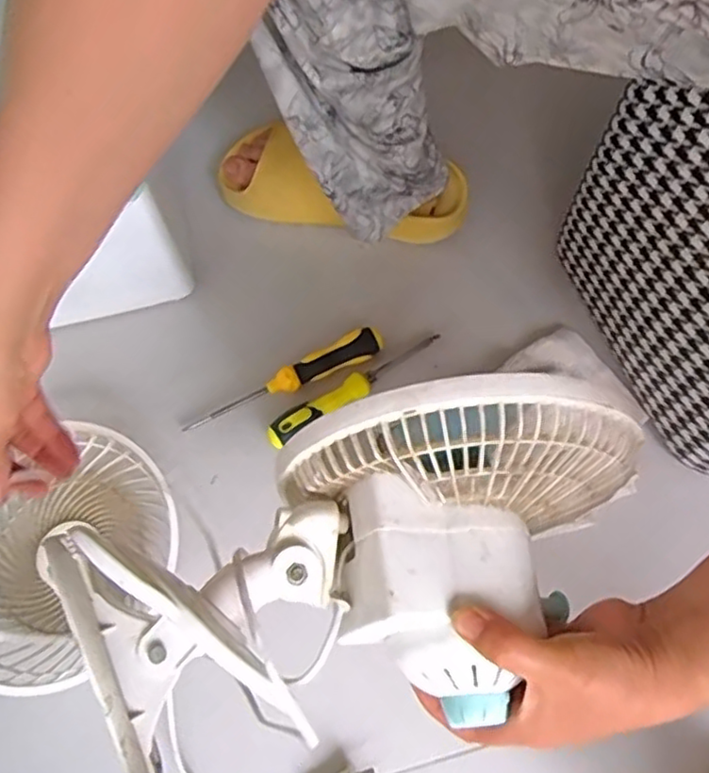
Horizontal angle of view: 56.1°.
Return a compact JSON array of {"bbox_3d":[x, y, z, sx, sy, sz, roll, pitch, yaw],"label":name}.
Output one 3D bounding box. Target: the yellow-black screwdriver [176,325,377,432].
[{"bbox_3d":[-0.064,-0.003,0.623,0.196,0.023,0.026,-27,70,-10],"label":"yellow-black screwdriver"}]

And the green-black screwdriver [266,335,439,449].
[{"bbox_3d":[0.001,-0.004,0.620,0.188,0.026,0.030,-32,71,-12],"label":"green-black screwdriver"}]

